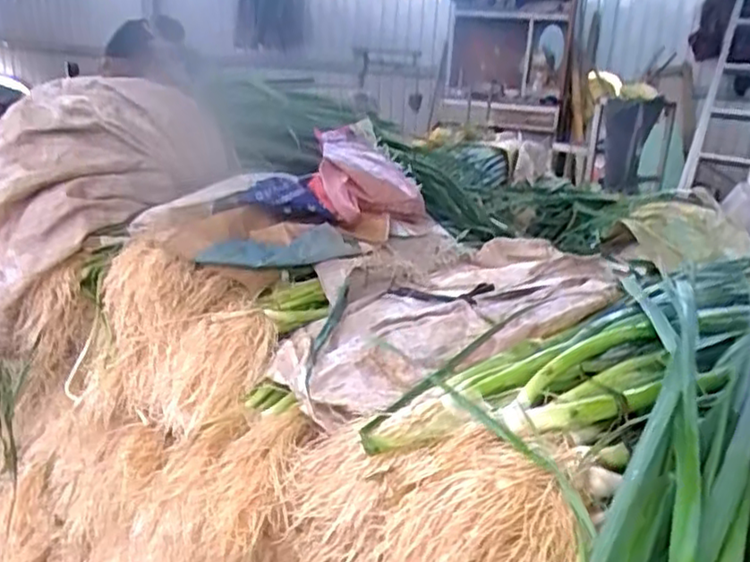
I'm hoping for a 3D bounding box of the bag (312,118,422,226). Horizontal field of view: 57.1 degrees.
[{"bbox_3d":[-0.028,-0.154,0.960,0.205,0.060,0.164,-7,54,-54],"label":"bag"}]

